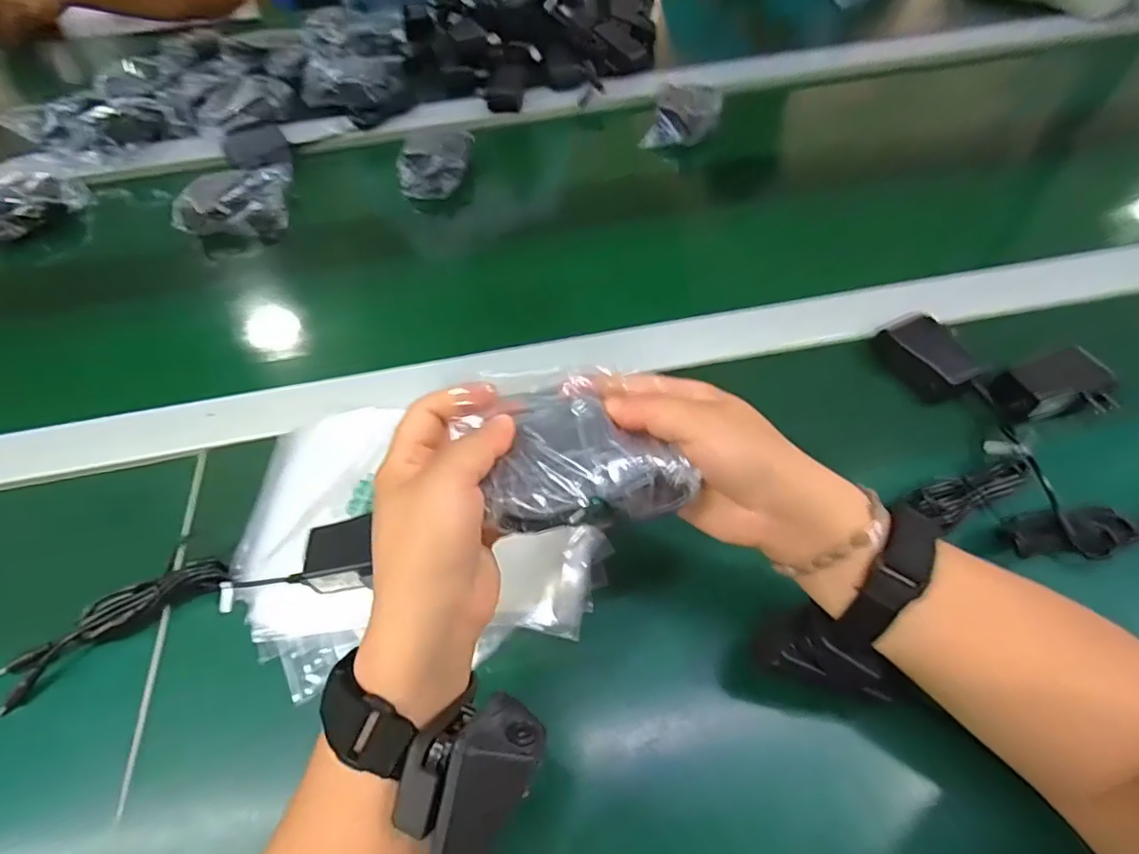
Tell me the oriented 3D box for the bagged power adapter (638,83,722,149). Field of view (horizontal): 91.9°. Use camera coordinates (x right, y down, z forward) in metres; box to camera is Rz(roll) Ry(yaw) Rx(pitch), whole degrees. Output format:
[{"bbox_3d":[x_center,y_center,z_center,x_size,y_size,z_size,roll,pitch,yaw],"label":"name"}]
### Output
[{"bbox_3d":[0.136,-0.386,0.678,0.086,0.041,0.091,18,59,16],"label":"bagged power adapter"}]

